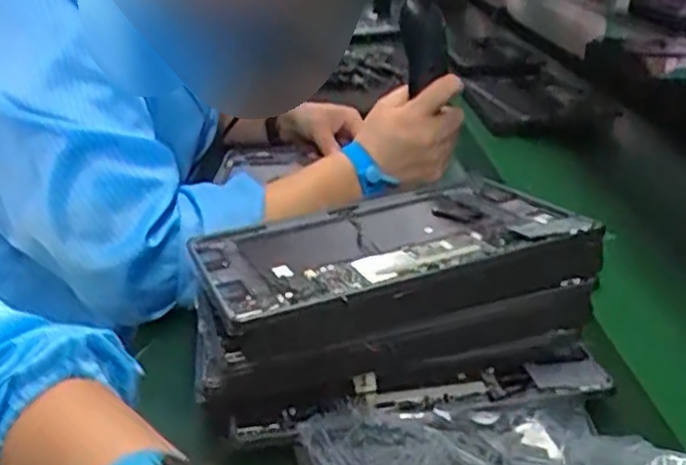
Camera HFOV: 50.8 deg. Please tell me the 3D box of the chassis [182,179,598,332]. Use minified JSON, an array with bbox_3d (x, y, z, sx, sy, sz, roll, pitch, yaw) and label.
[{"bbox_3d":[0.024,0.005,0.503,0.245,0.010,0.160,-14,20,-15],"label":"chassis"}]

